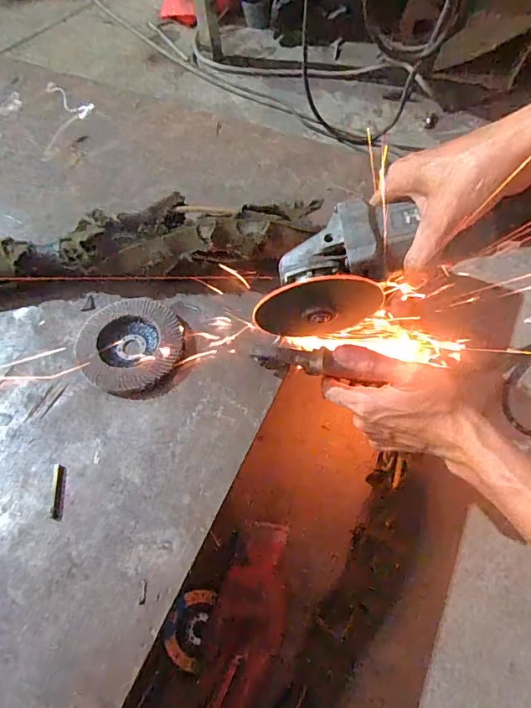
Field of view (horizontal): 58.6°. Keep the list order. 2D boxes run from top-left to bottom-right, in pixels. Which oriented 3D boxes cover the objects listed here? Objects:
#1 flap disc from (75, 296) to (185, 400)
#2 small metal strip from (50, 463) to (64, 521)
[{"bbox_3d":[-0.126,-0.010,0.444,0.097,0.013,0.097,-1,61,2],"label":"flap disc"},{"bbox_3d":[-0.169,0.111,0.384,0.009,0.004,0.046,-8,61,-2],"label":"small metal strip"}]

